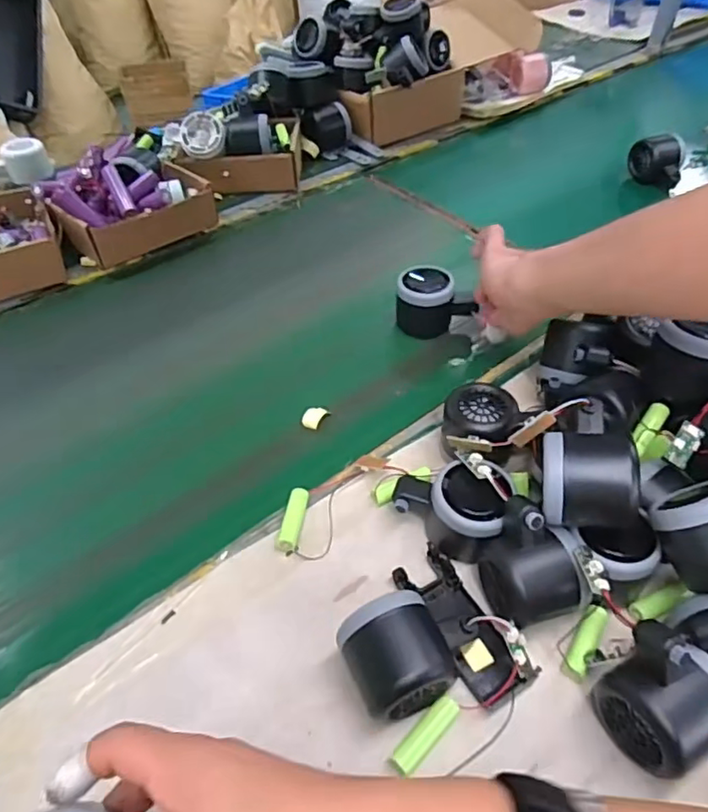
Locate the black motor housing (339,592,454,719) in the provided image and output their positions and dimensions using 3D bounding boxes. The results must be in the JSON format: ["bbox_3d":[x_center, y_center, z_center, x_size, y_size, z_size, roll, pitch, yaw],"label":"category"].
[{"bbox_3d":[0.024,0.150,0.353,0.057,0.053,0.058,-19,49,-17],"label":"black motor housing"}]

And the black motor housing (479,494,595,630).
[{"bbox_3d":[0.112,0.102,0.381,0.060,0.068,0.061,-10,47,-9],"label":"black motor housing"}]

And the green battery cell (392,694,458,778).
[{"bbox_3d":[0.041,0.189,0.343,0.050,0.011,0.014,-36,55,-29],"label":"green battery cell"}]

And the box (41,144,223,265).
[{"bbox_3d":[-0.271,-0.251,0.720,0.173,0.085,0.111,-29,52,-25],"label":"box"}]

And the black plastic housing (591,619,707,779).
[{"bbox_3d":[0.172,0.160,0.325,0.055,0.068,0.061,-26,51,-22],"label":"black plastic housing"}]

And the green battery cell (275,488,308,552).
[{"bbox_3d":[-0.045,0.084,0.443,0.015,0.014,0.049,7,46,7],"label":"green battery cell"}]

